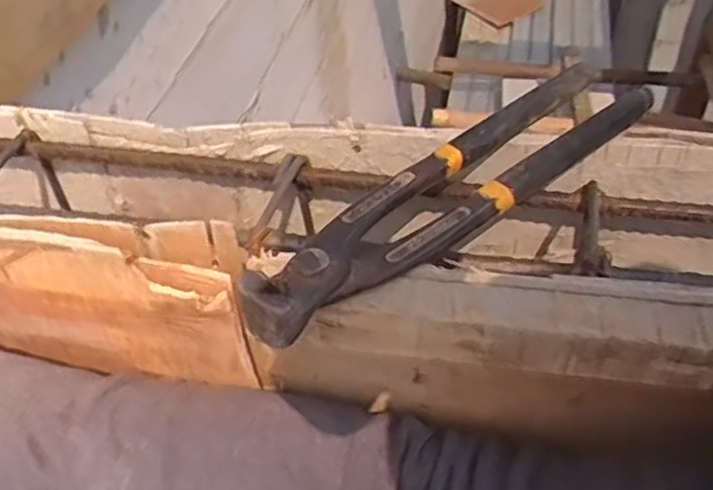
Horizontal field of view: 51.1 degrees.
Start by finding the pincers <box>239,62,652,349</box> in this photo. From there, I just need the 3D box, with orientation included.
[{"bbox_3d":[0.044,-0.027,0.307,0.212,0.022,0.041,-34,54,-27],"label":"pincers"}]

